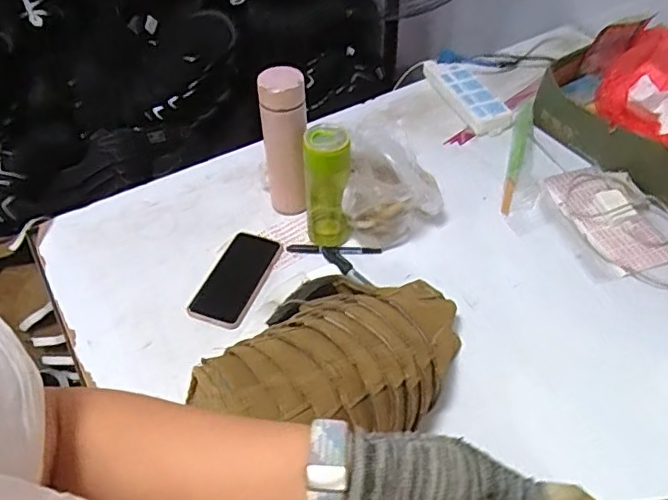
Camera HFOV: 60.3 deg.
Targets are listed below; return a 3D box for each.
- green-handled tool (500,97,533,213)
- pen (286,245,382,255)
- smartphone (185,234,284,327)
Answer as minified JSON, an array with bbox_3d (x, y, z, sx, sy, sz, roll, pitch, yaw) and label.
[{"bbox_3d":[0.330,-0.179,1.037,0.028,0.012,0.318,14,49,14],"label":"green-handled tool"},{"bbox_3d":[0.000,0.001,0.873,0.139,0.011,0.014,1,47,3],"label":"pen"},{"bbox_3d":[-0.140,0.039,0.834,0.084,0.012,0.166,15,49,15],"label":"smartphone"}]

